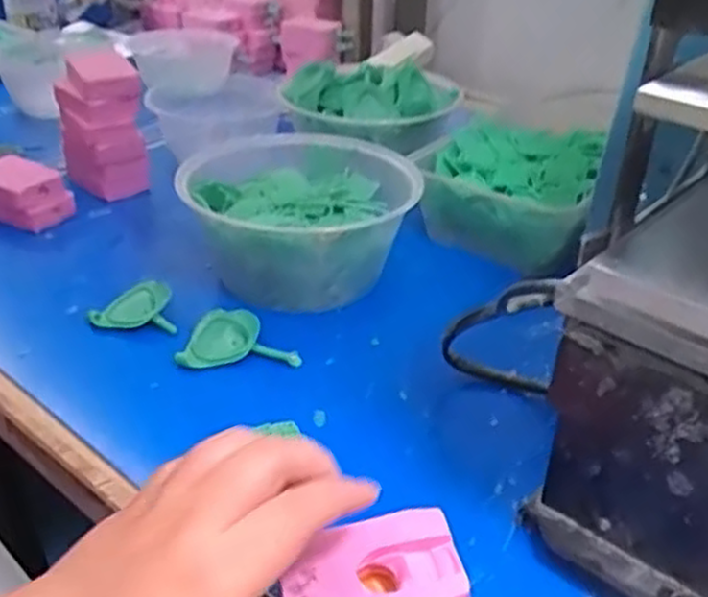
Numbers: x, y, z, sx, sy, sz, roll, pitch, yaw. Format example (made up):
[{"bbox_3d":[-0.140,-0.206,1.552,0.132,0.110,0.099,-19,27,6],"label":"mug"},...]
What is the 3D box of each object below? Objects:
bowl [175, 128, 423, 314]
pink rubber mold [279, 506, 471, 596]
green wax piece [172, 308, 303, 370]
[{"bbox_3d":[-0.039,-0.056,0.553,0.155,0.073,0.153,1,32,-1],"label":"bowl"},{"bbox_3d":[0.006,0.117,0.311,0.071,0.032,0.046,-8,33,-15],"label":"pink rubber mold"},{"bbox_3d":[-0.070,0.024,0.479,0.072,0.019,0.039,2,32,0],"label":"green wax piece"}]

